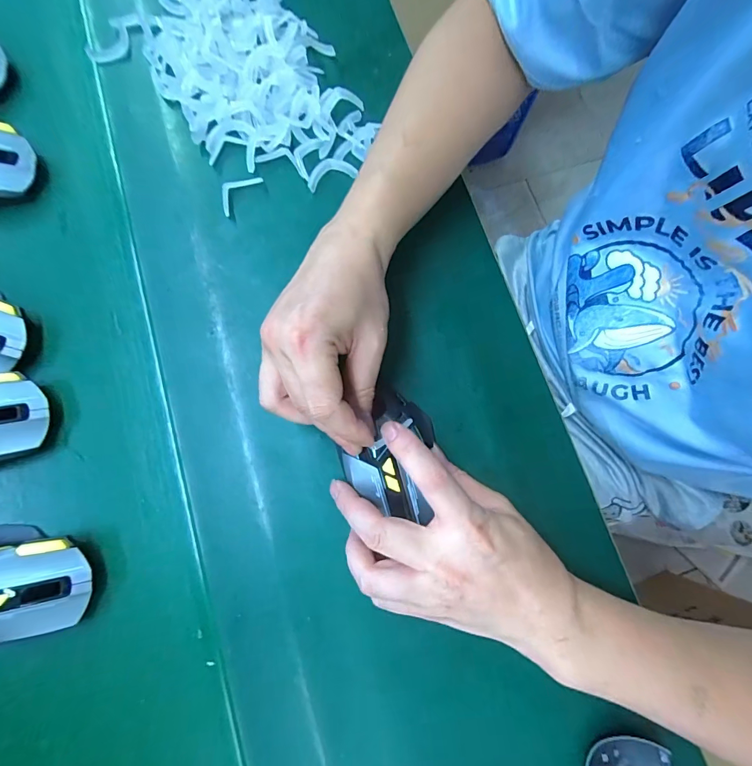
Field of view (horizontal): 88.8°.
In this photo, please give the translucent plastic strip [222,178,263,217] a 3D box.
[{"bbox_3d":[-0.124,-0.170,0.341,0.020,0.010,0.049,33,79,7],"label":"translucent plastic strip"}]

